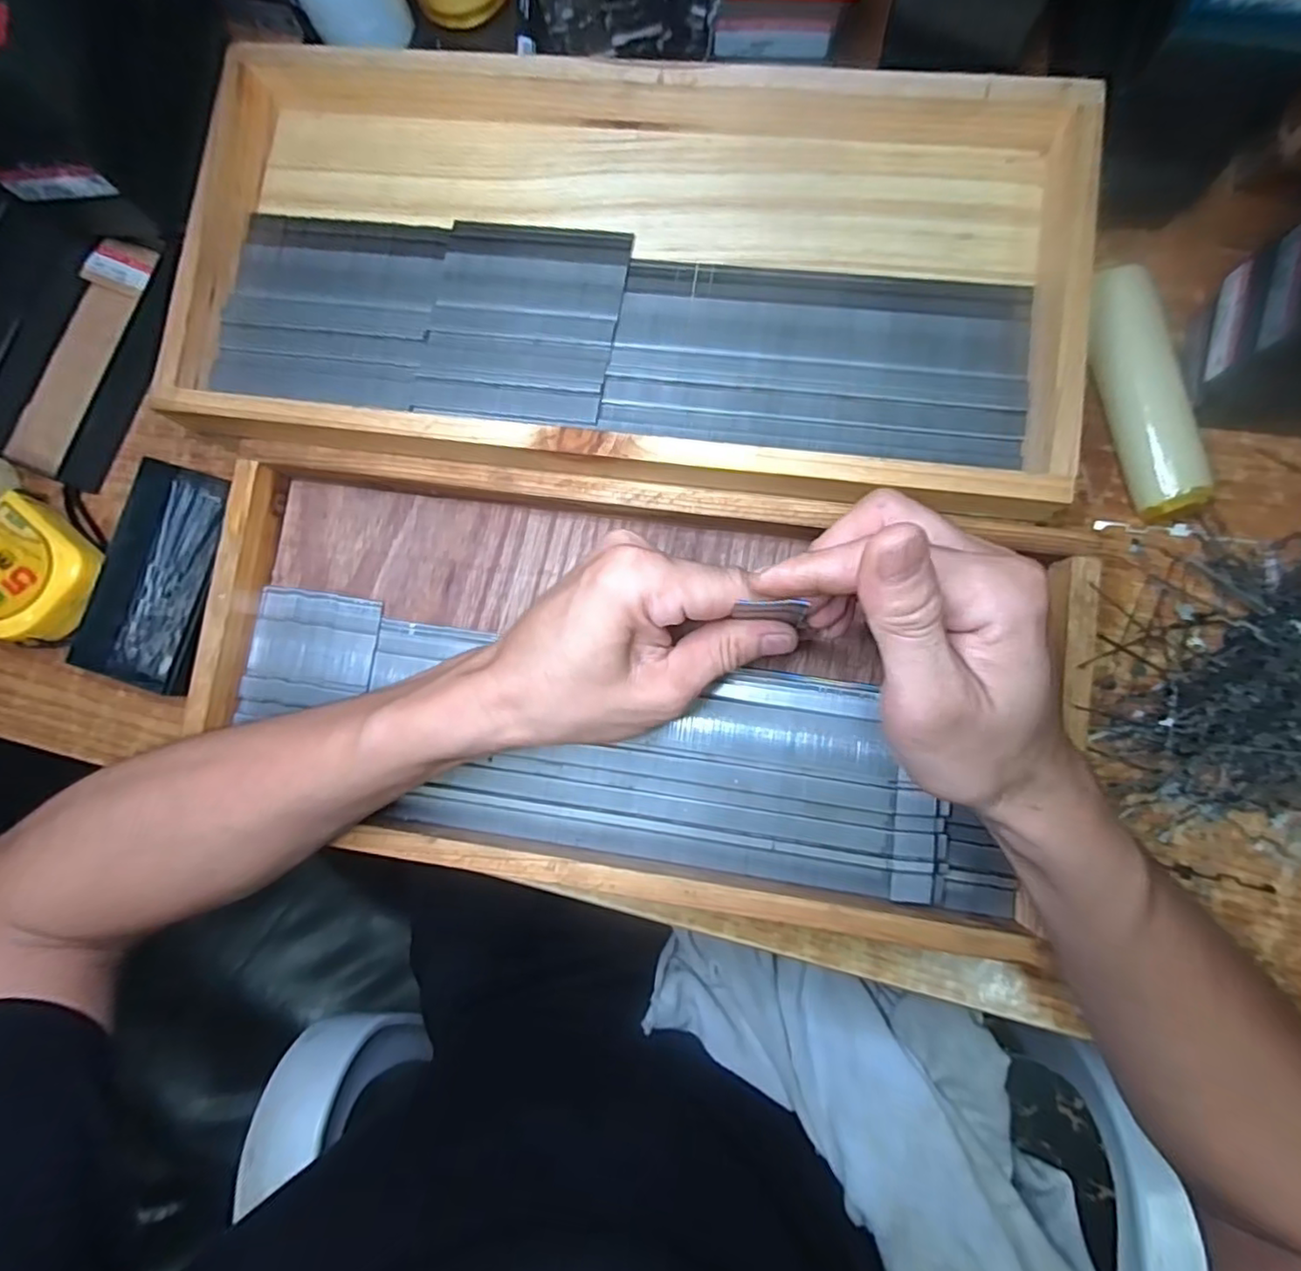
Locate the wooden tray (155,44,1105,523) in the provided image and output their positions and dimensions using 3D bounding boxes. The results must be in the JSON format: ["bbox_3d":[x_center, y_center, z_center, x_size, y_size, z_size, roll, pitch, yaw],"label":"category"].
[{"bbox_3d":[-0.015,-0.175,0.332,0.422,0.058,0.200,9,85,6],"label":"wooden tray"}]

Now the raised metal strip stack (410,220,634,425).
[{"bbox_3d":[-0.065,-0.161,0.330,0.095,0.007,0.106,10,86,6],"label":"raised metal strip stack"}]

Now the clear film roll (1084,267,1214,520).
[{"bbox_3d":[0.243,-0.118,0.322,0.027,0.028,0.121,-13,84,3],"label":"clear film roll"}]

